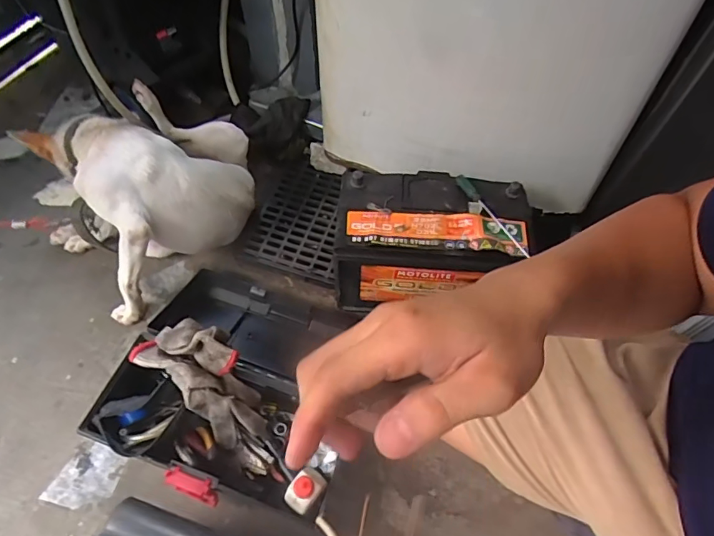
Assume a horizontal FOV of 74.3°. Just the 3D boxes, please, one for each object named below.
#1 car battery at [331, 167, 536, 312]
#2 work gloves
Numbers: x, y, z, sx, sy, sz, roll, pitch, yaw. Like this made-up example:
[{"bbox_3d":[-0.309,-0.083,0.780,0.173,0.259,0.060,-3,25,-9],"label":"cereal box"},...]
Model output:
[{"bbox_3d":[0.114,-0.038,0.802,0.292,0.192,0.164,3,57,3],"label":"car battery"},{"bbox_3d":[-0.213,0.165,0.685,0.112,0.096,0.208,-43,97,-24],"label":"work gloves"}]

